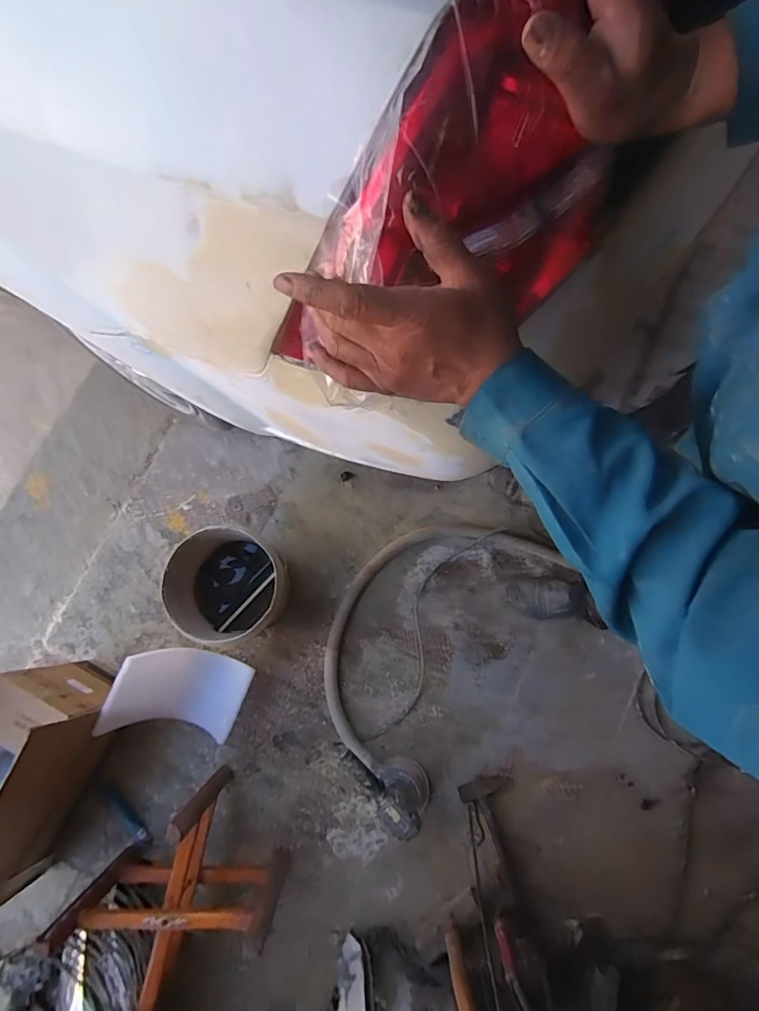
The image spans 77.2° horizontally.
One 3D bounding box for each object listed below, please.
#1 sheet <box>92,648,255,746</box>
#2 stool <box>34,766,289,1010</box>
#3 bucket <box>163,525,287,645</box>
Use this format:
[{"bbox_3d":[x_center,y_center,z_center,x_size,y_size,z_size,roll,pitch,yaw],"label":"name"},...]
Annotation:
[{"bbox_3d":[-0.465,0.450,1.114,0.251,0.173,0.196,15,78,2],"label":"sheet"},{"bbox_3d":[-0.434,0.837,1.002,0.368,0.312,0.297,-37,81,-8],"label":"stool"},{"bbox_3d":[-0.360,0.194,1.157,0.234,0.243,0.244,0,78,-1],"label":"bucket"}]

